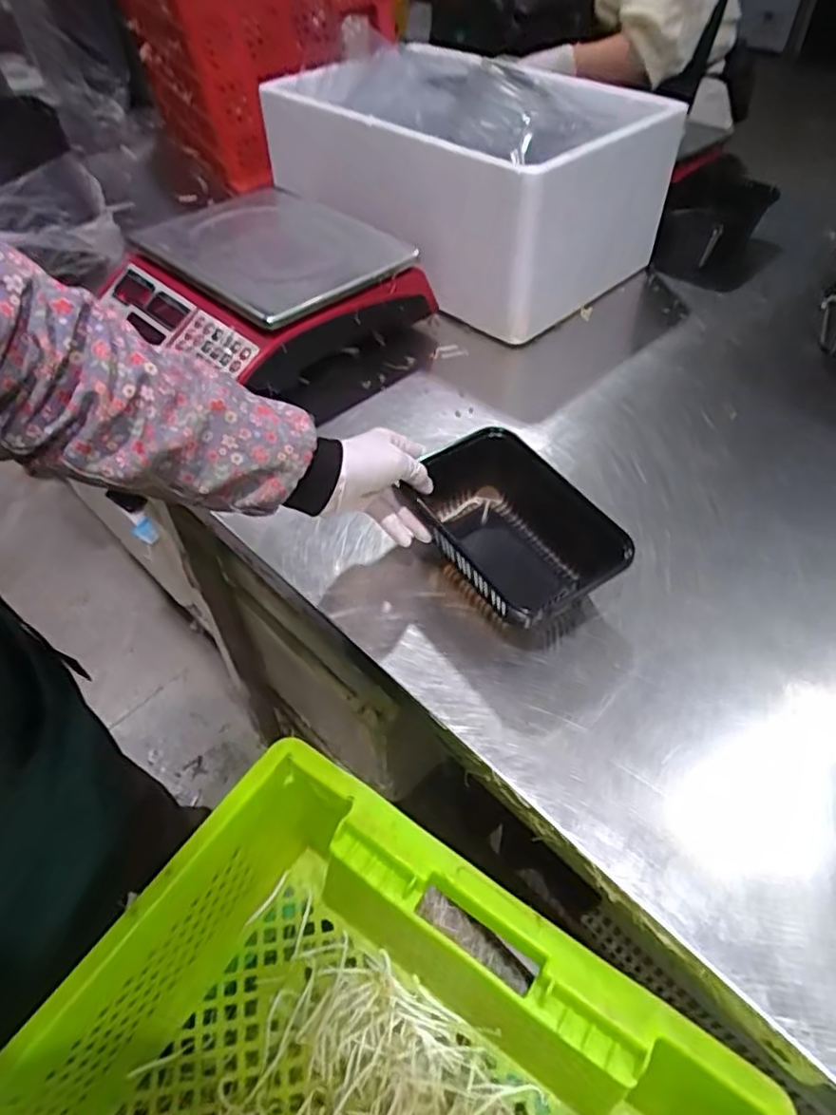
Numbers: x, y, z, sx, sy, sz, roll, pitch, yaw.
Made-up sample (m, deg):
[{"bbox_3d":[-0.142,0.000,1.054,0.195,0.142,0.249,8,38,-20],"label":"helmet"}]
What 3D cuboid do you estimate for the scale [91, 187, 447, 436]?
[{"bbox_3d":[-0.178,-0.299,0.787,0.317,0.118,0.281,29,56,24],"label":"scale"}]

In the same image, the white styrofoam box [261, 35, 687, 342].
[{"bbox_3d":[0.047,-0.474,0.859,0.478,0.232,0.255,35,58,28],"label":"white styrofoam box"}]

